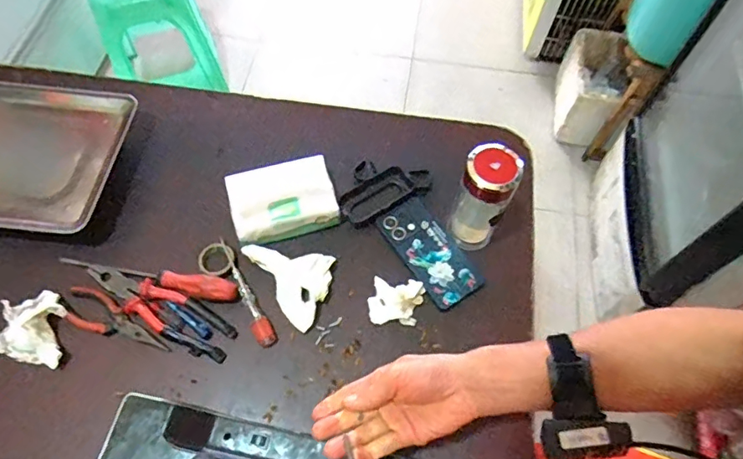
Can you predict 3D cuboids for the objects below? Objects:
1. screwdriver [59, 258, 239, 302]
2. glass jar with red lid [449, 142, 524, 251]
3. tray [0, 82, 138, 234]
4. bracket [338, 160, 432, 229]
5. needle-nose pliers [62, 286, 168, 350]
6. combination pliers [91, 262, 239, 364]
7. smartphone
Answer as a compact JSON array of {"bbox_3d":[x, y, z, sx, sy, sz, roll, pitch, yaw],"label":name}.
[{"bbox_3d":[-0.297,0.064,0.661,0.247,0.025,0.030,10,63,3],"label":"screwdriver"},{"bbox_3d":[0.140,-0.040,0.641,0.059,0.154,0.064,1,63,-1],"label":"glass jar with red lid"},{"bbox_3d":[-0.529,-0.113,0.713,0.329,0.029,0.236,7,63,2],"label":"tray"},{"bbox_3d":[0.012,-0.065,0.743,0.137,0.021,0.092,-28,67,-15],"label":"bracket"},{"bbox_3d":[-0.329,0.119,0.637,0.154,0.010,0.048,24,65,10],"label":"needle-nose pliers"},{"bbox_3d":[-0.273,0.100,0.640,0.208,0.024,0.054,23,64,10],"label":"combination pliers"},{"bbox_3d":[0.079,0.029,0.694,0.074,0.009,0.161,-31,68,-16],"label":"smartphone"}]

